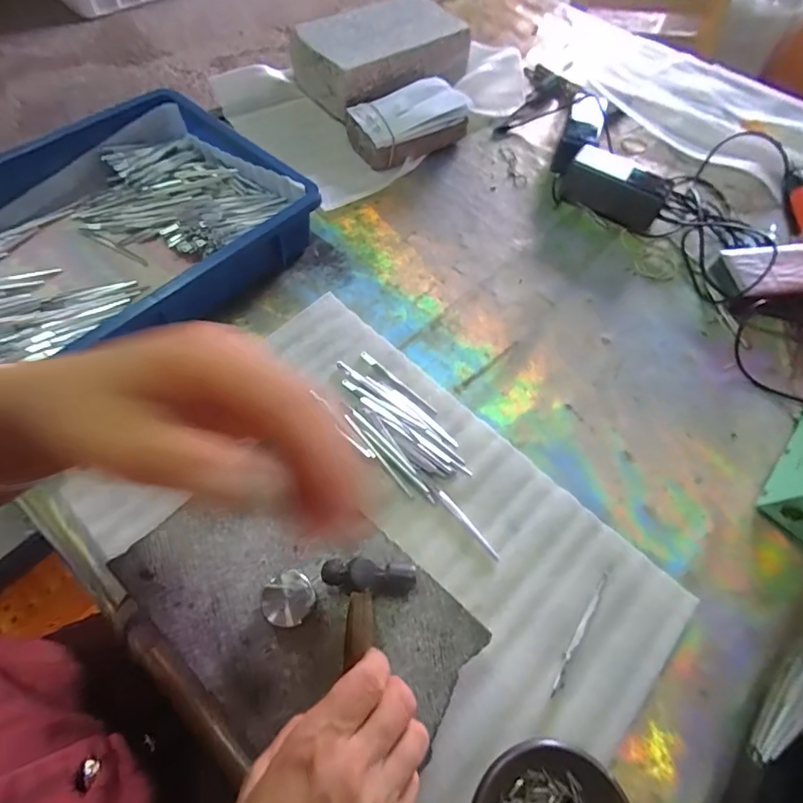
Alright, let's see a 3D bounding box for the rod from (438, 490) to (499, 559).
[{"bbox_3d":[0.060,0.109,0.413,0.008,0.005,0.076,-37,70,-21],"label":"rod"}]

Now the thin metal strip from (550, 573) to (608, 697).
[{"bbox_3d":[0.144,0.185,0.372,0.007,0.004,0.105,33,65,13],"label":"thin metal strip"}]

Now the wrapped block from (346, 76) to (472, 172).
[{"bbox_3d":[0.008,-0.400,0.661,0.165,0.058,0.101,-29,68,-18],"label":"wrapped block"}]

